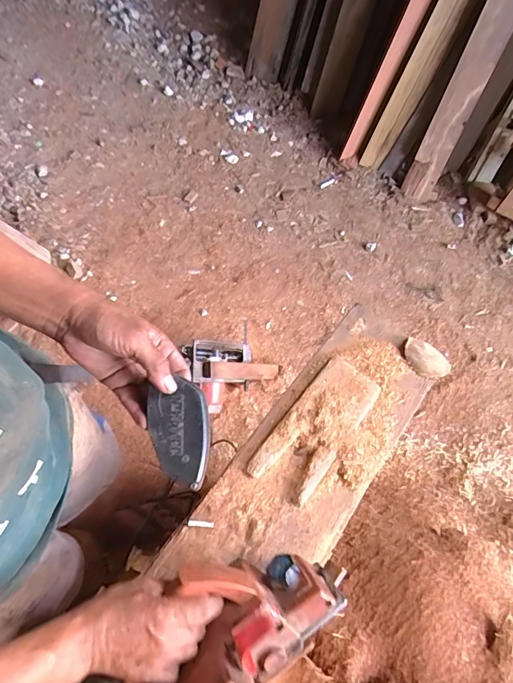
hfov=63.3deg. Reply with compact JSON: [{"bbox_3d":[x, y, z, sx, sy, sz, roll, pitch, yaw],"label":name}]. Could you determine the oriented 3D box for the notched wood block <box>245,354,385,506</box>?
[{"bbox_3d":[0.104,0.143,0.707,0.105,0.025,0.253,36,67,14],"label":"notched wood block"}]

